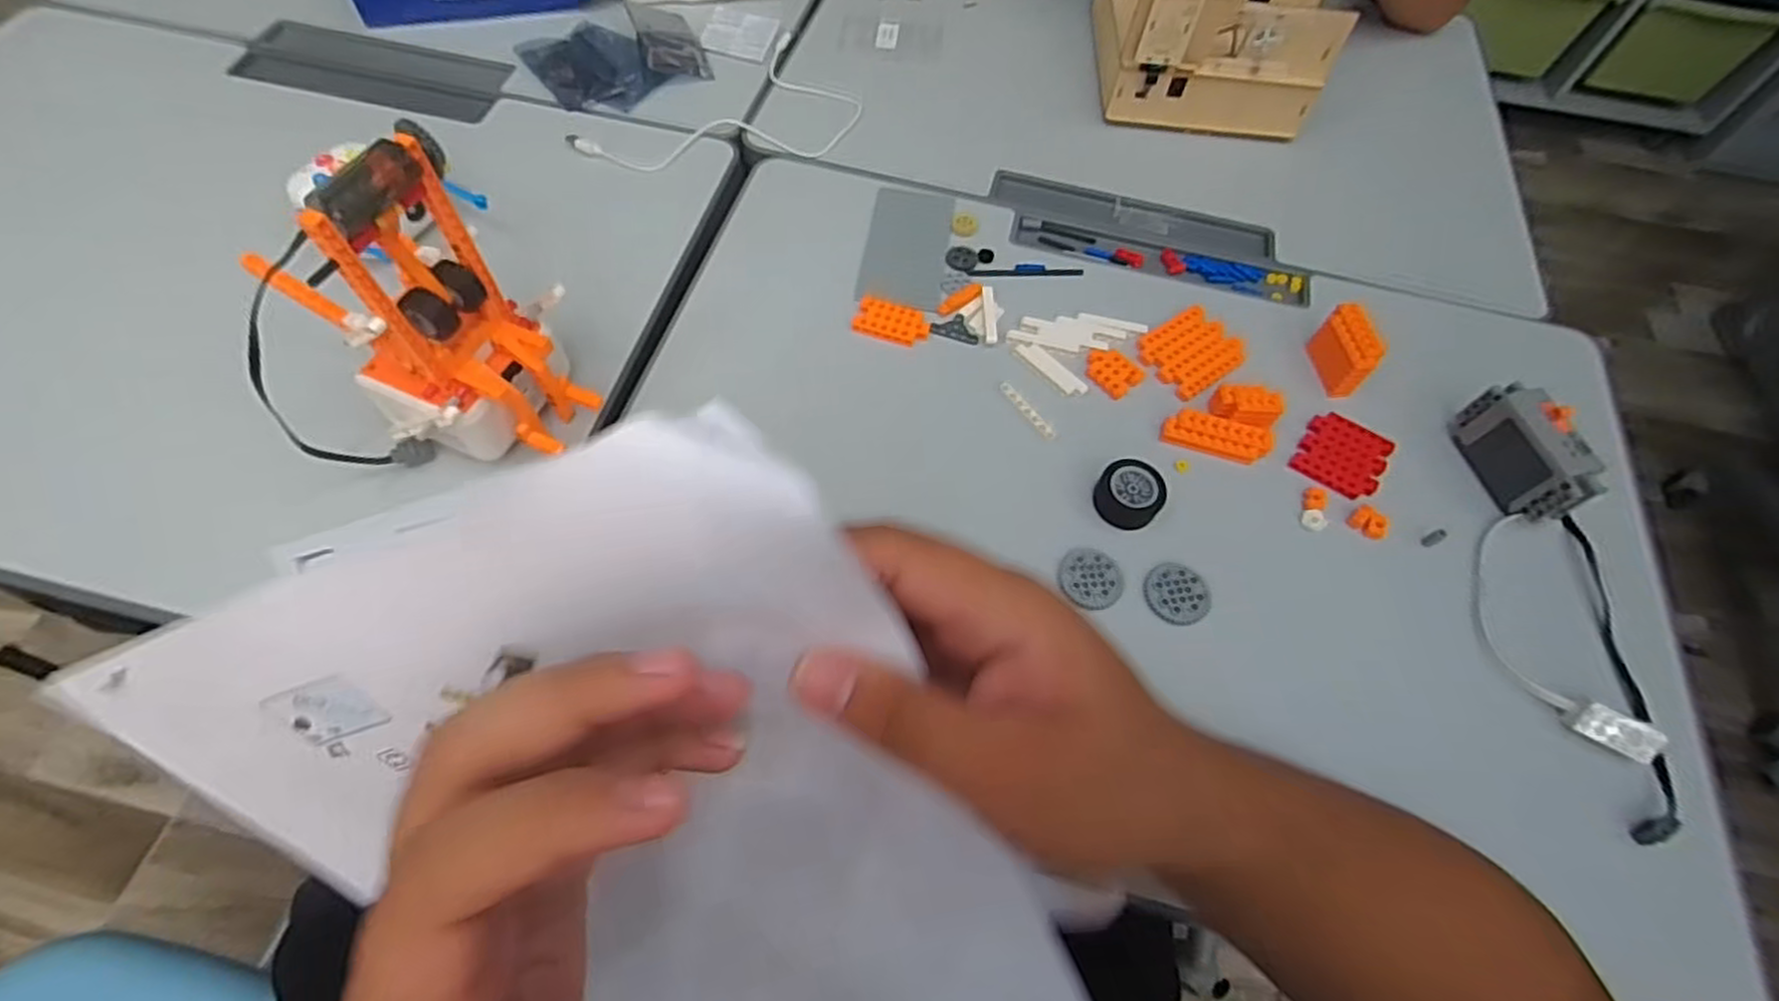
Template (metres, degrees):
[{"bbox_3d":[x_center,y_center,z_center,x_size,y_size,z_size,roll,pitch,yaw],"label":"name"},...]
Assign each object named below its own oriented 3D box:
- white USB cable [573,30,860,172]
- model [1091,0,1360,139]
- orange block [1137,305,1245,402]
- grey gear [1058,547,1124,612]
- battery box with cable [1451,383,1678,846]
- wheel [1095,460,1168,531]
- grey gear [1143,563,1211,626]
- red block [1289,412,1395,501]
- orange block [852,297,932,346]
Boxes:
[{"bbox_3d":[-0.135,-0.327,0.656,0.141,0.006,0.239,41,66,18],"label":"white USB cable"},{"bbox_3d":[0.293,-0.454,0.672,0.174,0.159,0.184,5,60,-1],"label":"model"},{"bbox_3d":[0.224,-0.112,0.559,0.071,0.008,0.061,-33,67,-20],"label":"orange block"},{"bbox_3d":[0.126,0.048,0.473,0.039,0.010,0.038,1,60,-3],"label":"grey gear"},{"bbox_3d":[0.412,0.050,0.449,0.083,0.052,0.274,9,60,2],"label":"battery box with cable"},{"bbox_3d":[0.157,-0.005,0.491,0.041,0.018,0.042,1,60,-3],"label":"wheel"},{"bbox_3d":[0.178,0.057,0.468,0.038,0.010,0.038,14,60,4],"label":"grey gear"},{"bbox_3d":[0.315,-0.032,0.524,0.054,0.011,0.062,32,63,14],"label":"red block"},{"bbox_3d":[0.002,-0.133,0.563,0.056,0.004,0.036,17,61,7],"label":"orange block"}]

